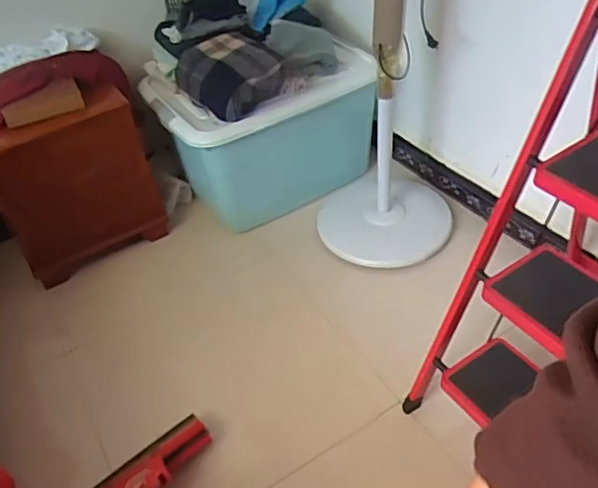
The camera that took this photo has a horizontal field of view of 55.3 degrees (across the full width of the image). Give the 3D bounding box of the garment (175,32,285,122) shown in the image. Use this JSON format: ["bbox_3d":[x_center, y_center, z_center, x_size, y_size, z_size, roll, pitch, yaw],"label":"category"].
[{"bbox_3d":[-0.189,-0.466,1.540,0.226,0.148,0.231,-3,43,3],"label":"garment"}]

